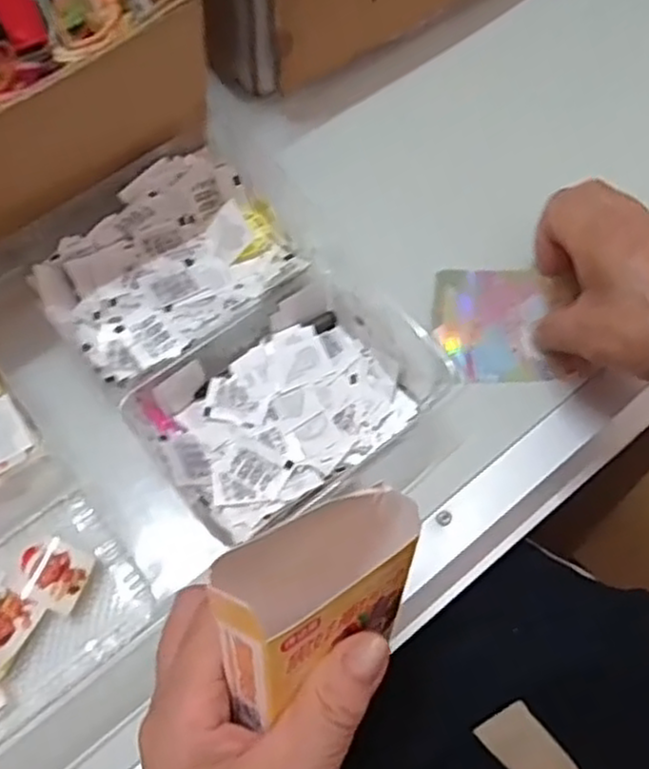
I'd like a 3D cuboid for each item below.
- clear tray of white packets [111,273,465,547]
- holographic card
[{"bbox_3d":[-0.014,0.006,0.365,0.148,0.034,0.094,-33,75,-12],"label":"clear tray of white packets"},{"bbox_3d":[0.100,-0.033,0.397,0.075,0.009,0.061,-2,94,-4],"label":"holographic card"}]

